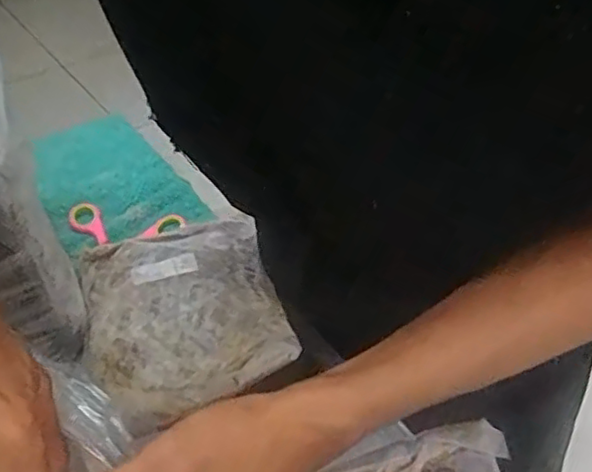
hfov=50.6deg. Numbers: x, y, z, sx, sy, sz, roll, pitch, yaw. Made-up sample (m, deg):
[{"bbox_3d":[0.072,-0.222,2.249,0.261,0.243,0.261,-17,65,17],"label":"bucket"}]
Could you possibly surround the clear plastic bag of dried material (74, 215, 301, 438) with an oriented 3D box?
[{"bbox_3d":[-0.100,0.055,0.539,0.164,0.027,0.202,-11,44,-13],"label":"clear plastic bag of dried material"}]

